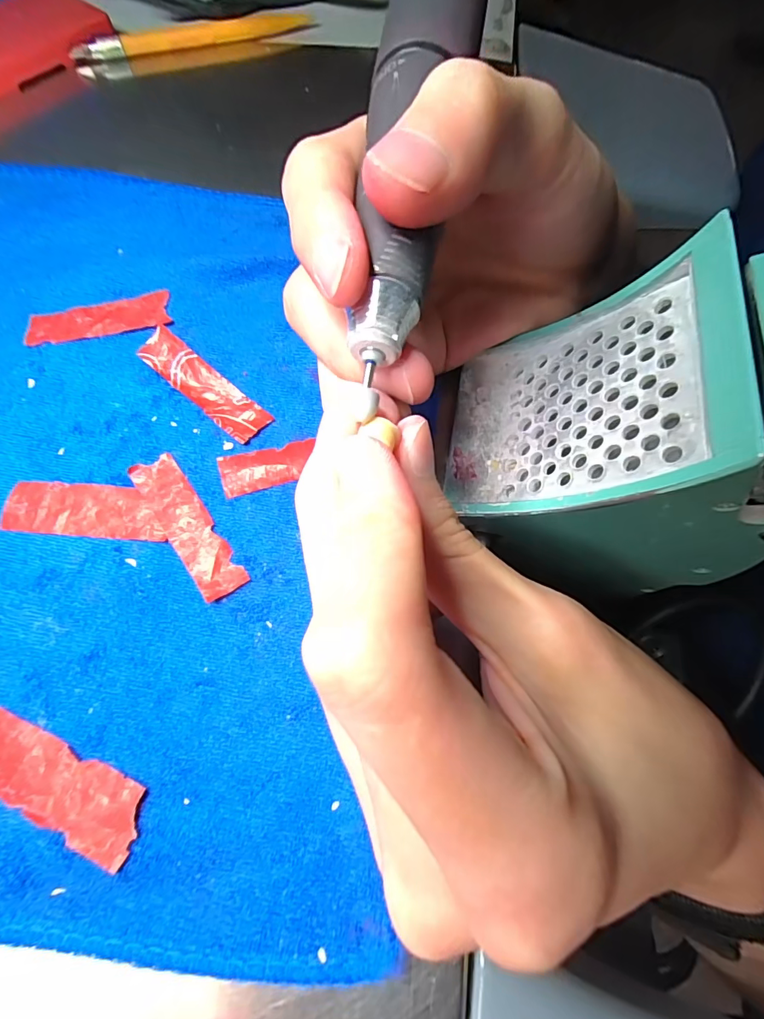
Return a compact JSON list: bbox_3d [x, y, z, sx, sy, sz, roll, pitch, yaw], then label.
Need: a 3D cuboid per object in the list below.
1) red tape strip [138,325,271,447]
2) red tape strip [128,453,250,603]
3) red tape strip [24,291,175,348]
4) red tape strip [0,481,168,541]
[{"bbox_3d":[-0.070,-0.049,0.171,0.058,0.007,0.016,38,75,12],"label":"red tape strip"},{"bbox_3d":[-0.069,0.005,0.154,0.015,0.004,0.058,-33,75,-18],"label":"red tape strip"},{"bbox_3d":[-0.119,-0.081,0.182,0.059,0.004,0.015,-11,71,-3],"label":"red tape strip"},{"bbox_3d":[-0.105,0.000,0.155,0.057,0.004,0.019,3,71,1],"label":"red tape strip"}]

